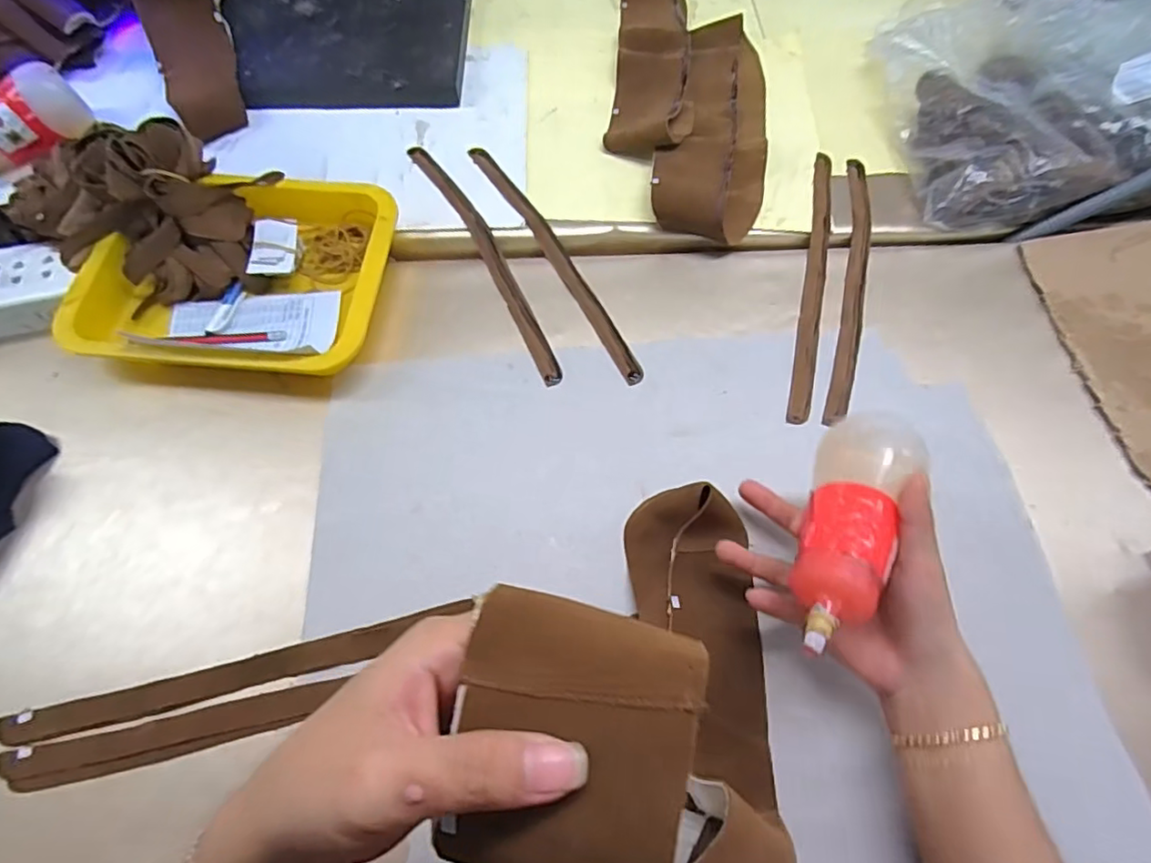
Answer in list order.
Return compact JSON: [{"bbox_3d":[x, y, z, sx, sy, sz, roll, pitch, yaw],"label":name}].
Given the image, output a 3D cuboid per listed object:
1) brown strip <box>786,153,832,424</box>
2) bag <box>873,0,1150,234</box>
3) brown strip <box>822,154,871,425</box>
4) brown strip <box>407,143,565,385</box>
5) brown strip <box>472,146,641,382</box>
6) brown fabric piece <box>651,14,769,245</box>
[{"bbox_3d":[0.222,-0.146,0.555,0.020,0.004,0.318,13,65,7],"label":"brown strip"},{"bbox_3d":[0.477,-0.361,0.598,0.281,0.114,0.327,0,64,1],"label":"bag"},{"bbox_3d":[0.257,-0.142,0.555,0.026,0.006,0.314,13,65,7],"label":"brown strip"},{"bbox_3d":[-0.086,-0.171,0.567,0.027,0.012,0.314,-26,67,-12],"label":"brown strip"},{"bbox_3d":[-0.022,-0.172,0.567,0.023,0.009,0.316,-27,67,-12],"label":"brown strip"},{"bbox_3d":[0.153,-0.334,0.628,0.111,0.042,0.348,12,65,6],"label":"brown fabric piece"}]

